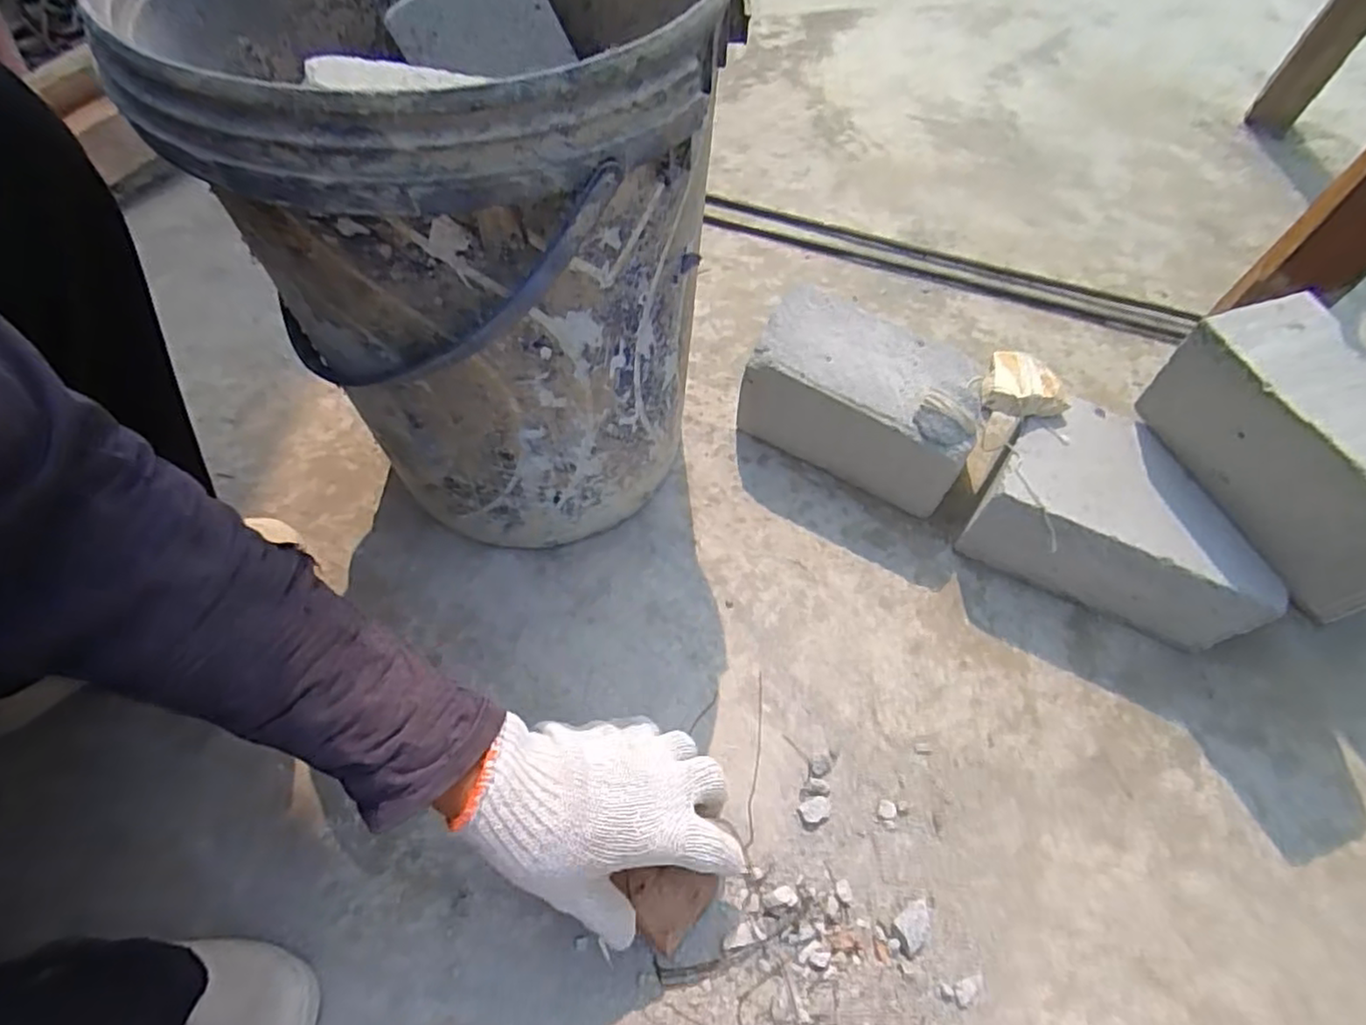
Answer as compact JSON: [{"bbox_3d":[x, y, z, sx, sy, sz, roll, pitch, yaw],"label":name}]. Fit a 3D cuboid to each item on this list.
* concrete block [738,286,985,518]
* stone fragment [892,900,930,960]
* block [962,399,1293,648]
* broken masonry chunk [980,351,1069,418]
[{"bbox_3d":[0.159,-0.098,0.602,0.198,0.121,0.098,30,63,16],"label":"concrete block"},{"bbox_3d":[0.149,0.271,0.442,0.019,0.016,0.034,35,65,19],"label":"stone fragment"},{"bbox_3d":[0.350,0.006,0.552,0.202,0.108,0.121,24,61,13],"label":"block"},{"bbox_3d":[0.273,-0.100,0.538,0.066,0.022,0.049,14,60,8],"label":"broken masonry chunk"}]

